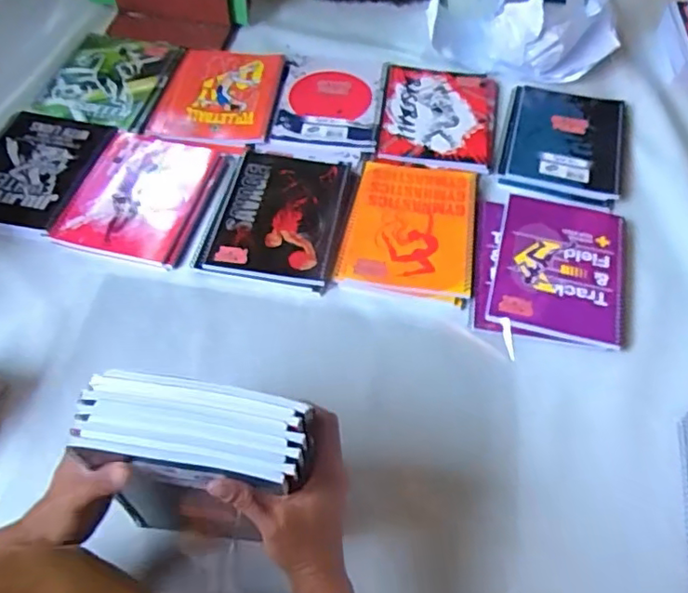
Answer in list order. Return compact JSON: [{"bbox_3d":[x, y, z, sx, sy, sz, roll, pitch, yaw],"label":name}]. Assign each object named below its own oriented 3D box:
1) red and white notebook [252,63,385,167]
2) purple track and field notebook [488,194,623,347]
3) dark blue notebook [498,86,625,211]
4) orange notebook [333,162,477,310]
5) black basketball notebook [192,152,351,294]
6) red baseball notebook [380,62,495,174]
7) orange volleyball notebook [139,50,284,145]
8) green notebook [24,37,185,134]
[{"bbox_3d":[-0.023,-0.276,0.849,0.149,0.011,0.212,8,57,5],"label":"red and white notebook"},{"bbox_3d":[0.258,-0.037,0.704,0.148,0.011,0.199,13,58,8],"label":"purple track and field notebook"},{"bbox_3d":[0.307,-0.221,0.822,0.156,0.015,0.228,14,58,9],"label":"dark blue notebook"},{"bbox_3d":[0.082,-0.087,0.734,0.155,0.015,0.201,9,57,5],"label":"orange notebook"},{"bbox_3d":[-0.086,-0.105,0.739,0.170,0.012,0.199,6,57,4],"label":"black basketball notebook"},{"bbox_3d":[0.136,-0.261,0.842,0.161,0.008,0.201,9,57,5],"label":"red baseball notebook"},{"bbox_3d":[-0.187,-0.291,0.855,0.178,0.013,0.180,3,58,2],"label":"orange volleyball notebook"},{"bbox_3d":[-0.340,-0.320,0.864,0.158,0.015,0.184,13,58,0],"label":"green notebook"}]

